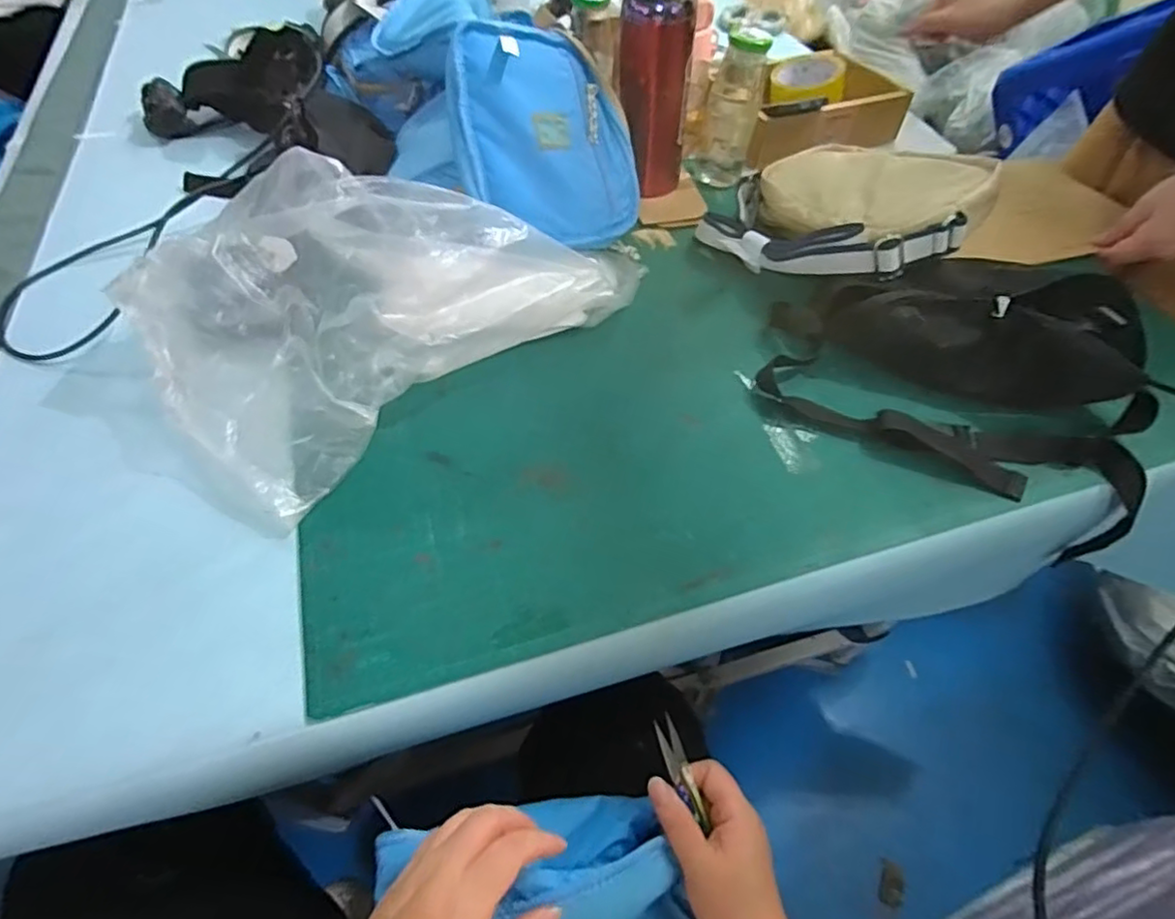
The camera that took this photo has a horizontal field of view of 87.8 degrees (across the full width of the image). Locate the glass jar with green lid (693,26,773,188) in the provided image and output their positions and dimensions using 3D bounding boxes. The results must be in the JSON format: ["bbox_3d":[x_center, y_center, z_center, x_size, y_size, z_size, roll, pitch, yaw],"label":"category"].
[{"bbox_3d":[0.173,-0.413,0.741,0.066,0.172,0.071,11,53,6],"label":"glass jar with green lid"}]

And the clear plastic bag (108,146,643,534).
[{"bbox_3d":[-0.164,-0.160,0.547,0.433,0.146,0.229,-36,62,-25],"label":"clear plastic bag"}]

